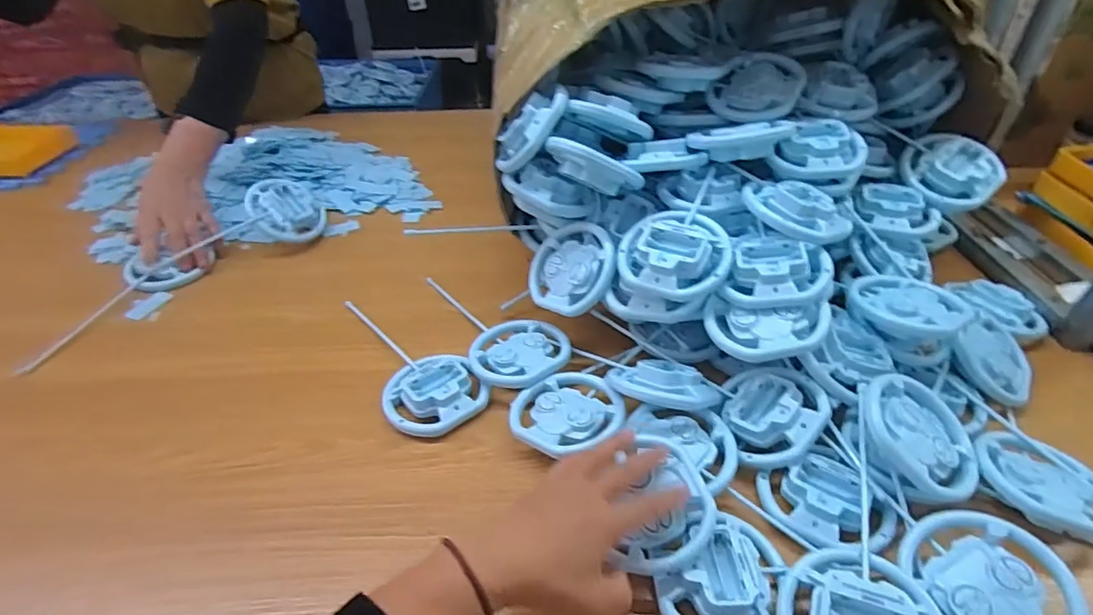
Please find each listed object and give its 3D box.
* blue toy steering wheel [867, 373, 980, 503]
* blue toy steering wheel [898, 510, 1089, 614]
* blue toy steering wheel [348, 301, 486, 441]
[{"bbox_3d":[0.309,0.107,0.469,0.101,0.023,0.101,11,54,-16],"label":"blue toy steering wheel"},{"bbox_3d":[0.312,0.197,0.397,0.092,0.023,0.101,-12,47,13],"label":"blue toy steering wheel"},{"bbox_3d":[-0.161,0.056,0.612,0.093,0.024,0.225,-30,48,-31],"label":"blue toy steering wheel"}]

